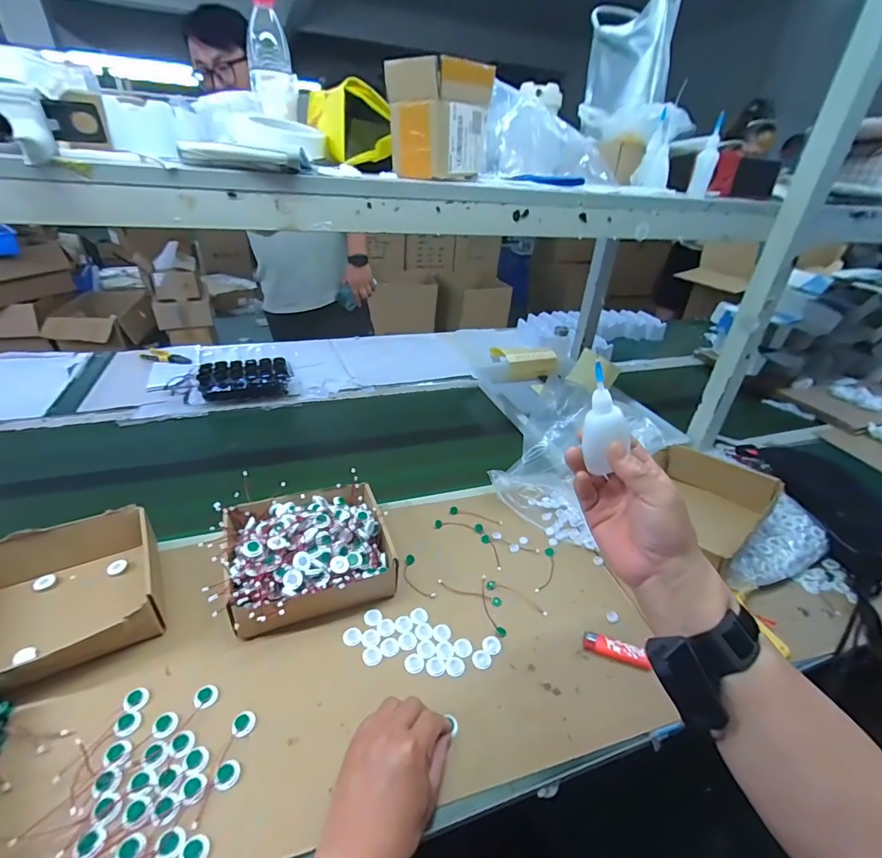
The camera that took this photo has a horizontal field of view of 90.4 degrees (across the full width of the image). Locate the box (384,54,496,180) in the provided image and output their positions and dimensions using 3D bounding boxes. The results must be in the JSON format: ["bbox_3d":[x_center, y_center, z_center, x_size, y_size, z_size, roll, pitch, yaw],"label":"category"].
[{"bbox_3d":[-0.001,-0.411,0.581,0.082,0.130,0.130,21,36,24],"label":"box"}]

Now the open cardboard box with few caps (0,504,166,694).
[{"bbox_3d":[-0.466,0.204,0.529,0.204,0.074,0.188,-16,37,-29],"label":"open cardboard box with few caps"}]

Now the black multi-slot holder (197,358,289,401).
[{"bbox_3d":[-0.471,-0.115,1.058,0.197,0.069,0.092,-5,33,-14],"label":"black multi-slot holder"}]

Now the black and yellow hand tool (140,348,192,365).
[{"bbox_3d":[-0.746,-0.196,1.198,0.139,0.015,0.059,10,31,9],"label":"black and yellow hand tool"}]

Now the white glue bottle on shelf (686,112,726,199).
[{"bbox_3d":[0.412,-0.418,0.678,0.029,0.106,0.030,15,34,16],"label":"white glue bottle on shelf"}]

